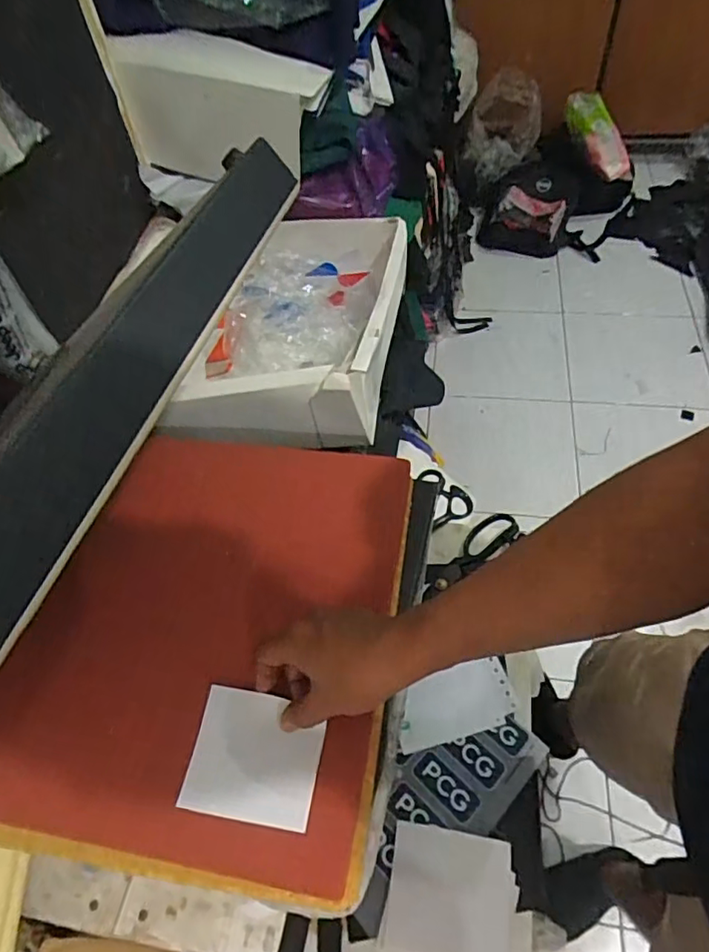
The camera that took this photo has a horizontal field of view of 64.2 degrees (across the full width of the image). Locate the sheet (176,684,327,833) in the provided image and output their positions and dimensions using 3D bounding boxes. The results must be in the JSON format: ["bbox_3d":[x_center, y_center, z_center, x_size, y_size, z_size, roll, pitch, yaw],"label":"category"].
[{"bbox_3d":[-0.076,0.214,0.435,0.098,0.008,0.086,6,55,9],"label":"sheet"}]

